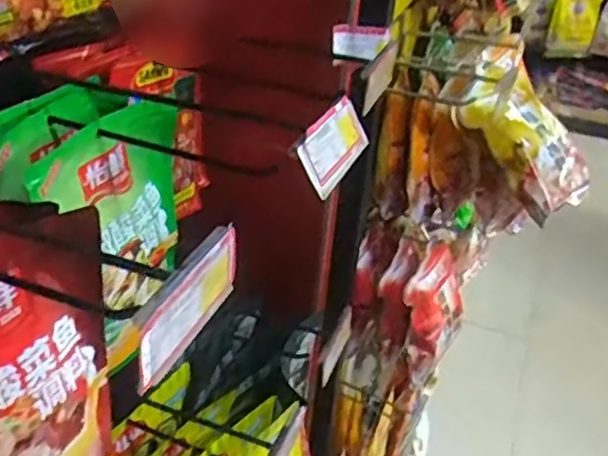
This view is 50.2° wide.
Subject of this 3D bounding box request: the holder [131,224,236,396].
[{"bbox_3d":[-0.058,0.037,0.325,0.010,0.048,0.088,16,35,14],"label":"holder"}]

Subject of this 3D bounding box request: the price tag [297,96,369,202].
[{"bbox_3d":[0.023,-0.061,0.470,0.006,0.045,0.099,-11,24,31],"label":"price tag"}]

